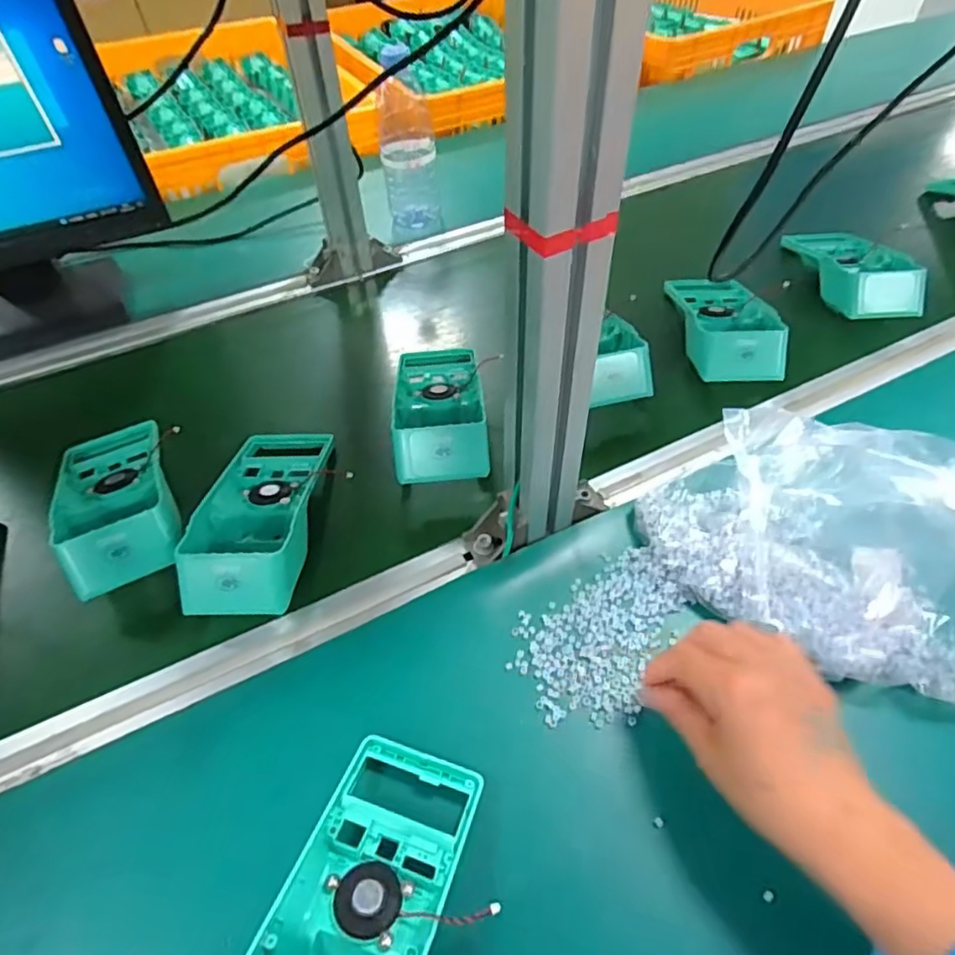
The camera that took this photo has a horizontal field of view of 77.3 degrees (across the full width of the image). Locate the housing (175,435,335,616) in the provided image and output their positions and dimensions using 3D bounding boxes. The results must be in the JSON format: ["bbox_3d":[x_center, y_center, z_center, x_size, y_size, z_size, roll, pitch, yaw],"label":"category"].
[{"bbox_3d":[-0.174,0.027,0.485,0.088,0.055,0.185,-2,51,3],"label":"housing"}]

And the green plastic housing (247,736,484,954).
[{"bbox_3d":[-0.062,0.227,0.310,0.090,0.045,0.172,14,51,15],"label":"green plastic housing"}]

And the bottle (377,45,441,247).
[{"bbox_3d":[-0.088,-0.419,0.765,0.065,0.200,0.069,-6,51,-1],"label":"bottle"}]

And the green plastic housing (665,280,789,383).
[{"bbox_3d":[0.255,-0.168,0.611,0.088,0.040,0.175,-2,51,3],"label":"green plastic housing"}]

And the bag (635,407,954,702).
[{"bbox_3d":[0.239,0.042,0.402,0.243,0.106,0.145,34,61,27],"label":"bag"}]

